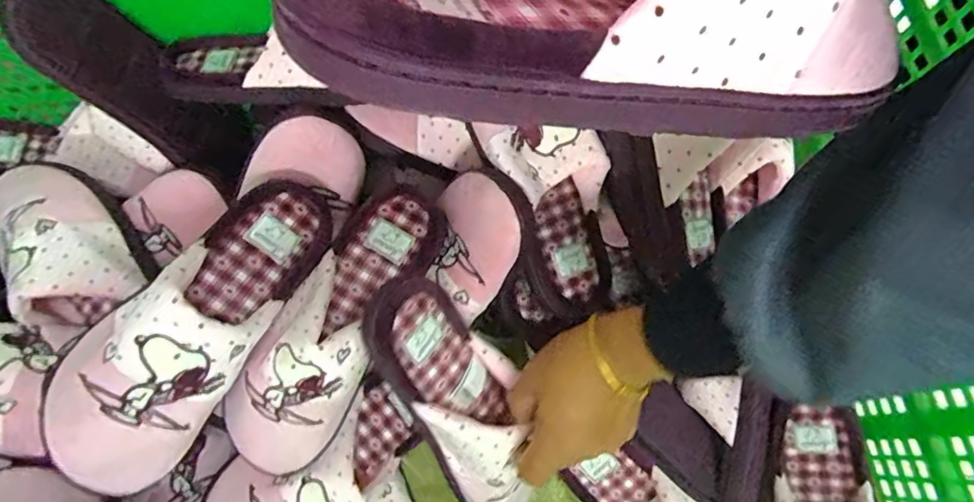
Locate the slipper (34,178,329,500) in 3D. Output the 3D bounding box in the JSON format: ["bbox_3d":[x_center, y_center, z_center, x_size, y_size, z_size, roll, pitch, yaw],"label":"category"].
[{"bbox_3d":[-0.200,0.043,0.387,0.090,0.065,0.242,33,73,9],"label":"slipper"}]

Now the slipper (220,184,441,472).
[{"bbox_3d":[-0.121,0.056,0.439,0.080,0.086,0.232,28,72,8],"label":"slipper"}]

